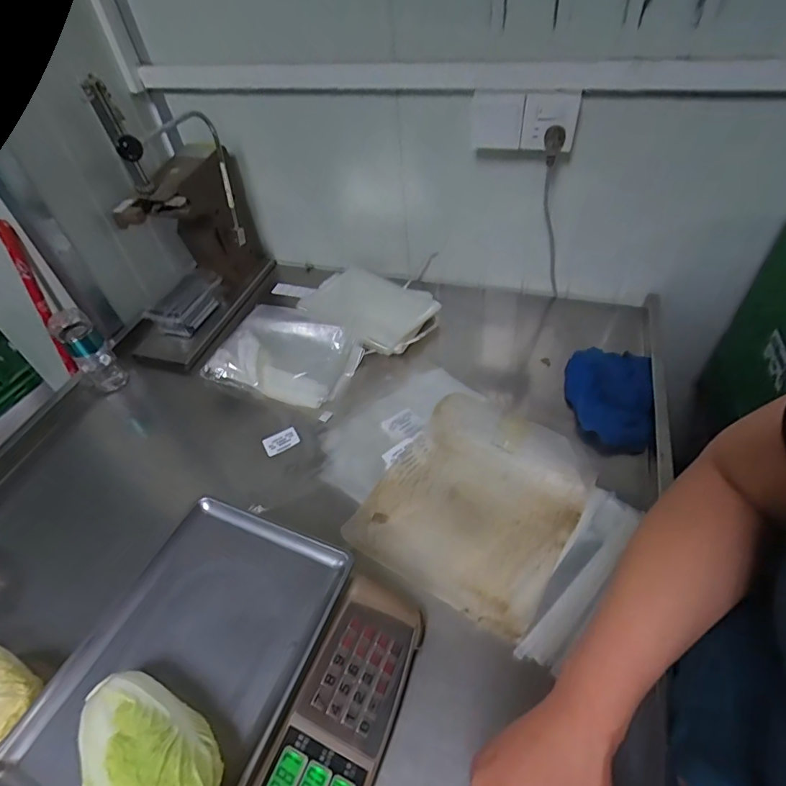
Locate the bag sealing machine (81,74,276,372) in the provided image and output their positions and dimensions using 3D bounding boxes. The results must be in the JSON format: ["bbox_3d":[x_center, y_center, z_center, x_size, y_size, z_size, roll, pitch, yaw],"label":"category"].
[{"bbox_3d":[-0.412,-0.298,0.883,0.171,0.398,0.323,12,50,17],"label":"bag sealing machine"}]

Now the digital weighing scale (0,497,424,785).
[{"bbox_3d":[-0.170,0.311,0.507,0.324,0.115,0.315,14,51,19],"label":"digital weighing scale"}]

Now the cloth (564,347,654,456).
[{"bbox_3d":[0.361,-0.001,0.794,0.135,0.071,0.195,9,49,15],"label":"cloth"}]

